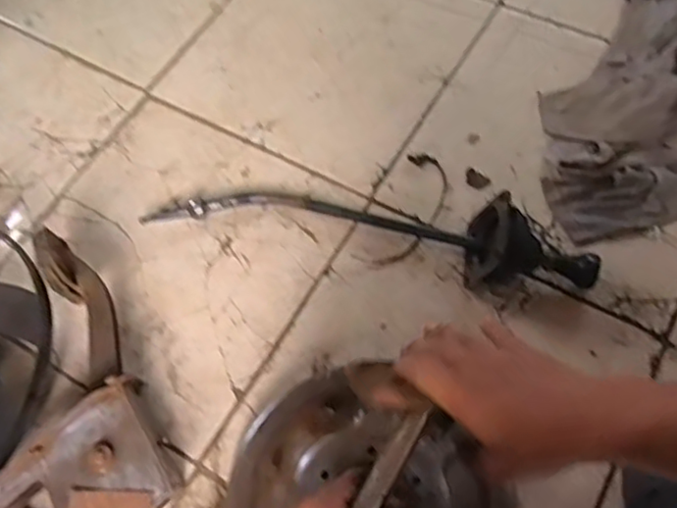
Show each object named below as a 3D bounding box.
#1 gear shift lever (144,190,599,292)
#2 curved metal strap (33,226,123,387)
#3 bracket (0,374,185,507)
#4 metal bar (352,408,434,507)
[{"bbox_3d":[0.031,-0.041,0.821,0.591,0.098,0.093,10,69,8],"label":"gear shift lever"},{"bbox_3d":[-0.305,0.061,0.756,0.050,0.074,0.205,-26,65,-7],"label":"curved metal strap"},{"bbox_3d":[-0.291,0.273,0.709,0.232,0.088,0.156,-40,71,-11],"label":"bracket"},{"bbox_3d":[0.036,0.135,0.414,0.017,0.008,0.075,29,70,14],"label":"metal bar"}]

